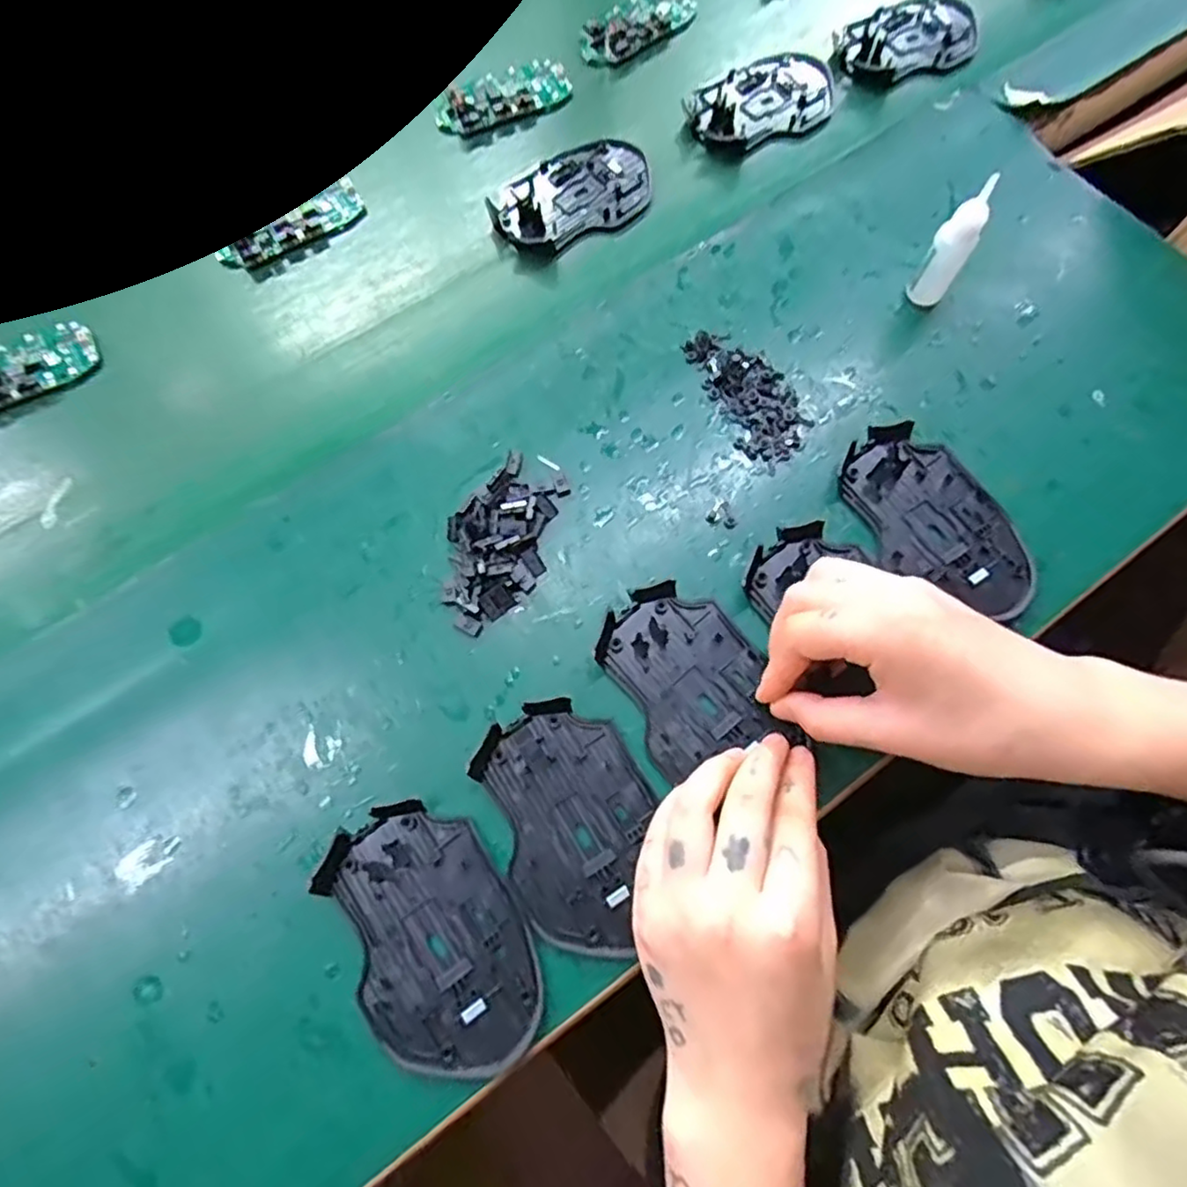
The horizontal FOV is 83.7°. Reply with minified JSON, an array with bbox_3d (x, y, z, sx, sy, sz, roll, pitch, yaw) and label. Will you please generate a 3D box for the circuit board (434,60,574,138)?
[{"bbox_3d":[-0.065,-0.353,0.472,0.097,0.011,0.047,-19,71,-6],"label":"circuit board"}]

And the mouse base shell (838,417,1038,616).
[{"bbox_3d":[0.184,-0.040,0.351,0.067,0.009,0.115,-32,73,-10],"label":"mouse base shell"}]

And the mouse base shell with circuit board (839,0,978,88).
[{"bbox_3d":[0.227,-0.403,0.480,0.104,0.012,0.073,-14,70,-4],"label":"mouse base shell with circuit board"}]

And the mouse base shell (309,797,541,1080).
[{"bbox_3d":[-0.070,0.150,0.289,0.072,0.013,0.113,-26,72,-8],"label":"mouse base shell"}]

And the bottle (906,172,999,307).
[{"bbox_3d":[0.200,-0.194,0.368,0.021,0.073,0.018,34,74,12],"label":"bottle"}]

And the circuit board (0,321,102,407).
[{"bbox_3d":[-0.348,-0.134,0.396,0.094,0.014,0.042,-30,72,-9],"label":"circuit board"}]

